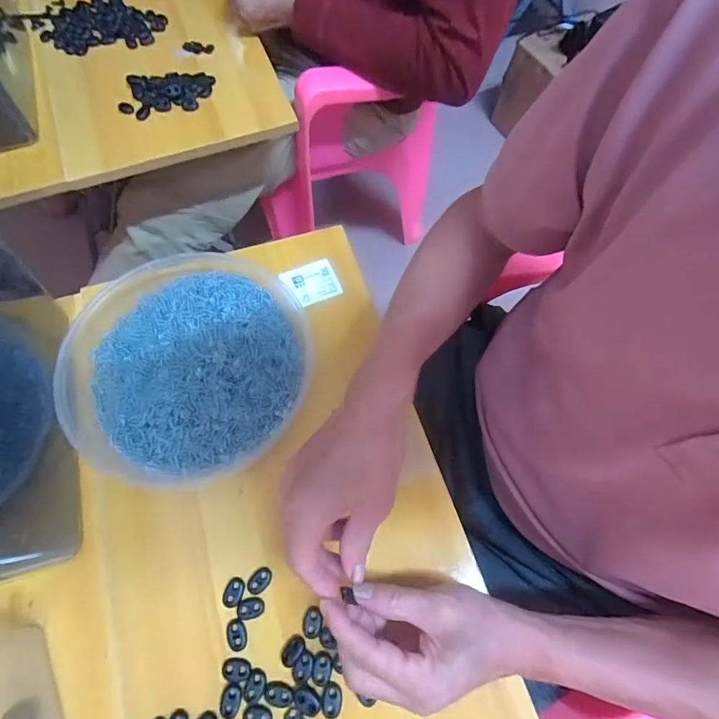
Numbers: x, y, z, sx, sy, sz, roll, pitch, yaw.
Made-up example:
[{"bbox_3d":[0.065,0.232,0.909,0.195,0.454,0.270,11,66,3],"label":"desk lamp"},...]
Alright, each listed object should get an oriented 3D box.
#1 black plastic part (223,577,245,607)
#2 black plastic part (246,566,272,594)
[{"bbox_3d":[-0.104,0.192,0.348,0.015,0.004,0.022,21,68,6],"label":"black plastic part"},{"bbox_3d":[-0.083,0.185,0.352,0.014,0.004,0.022,42,72,14],"label":"black plastic part"}]

